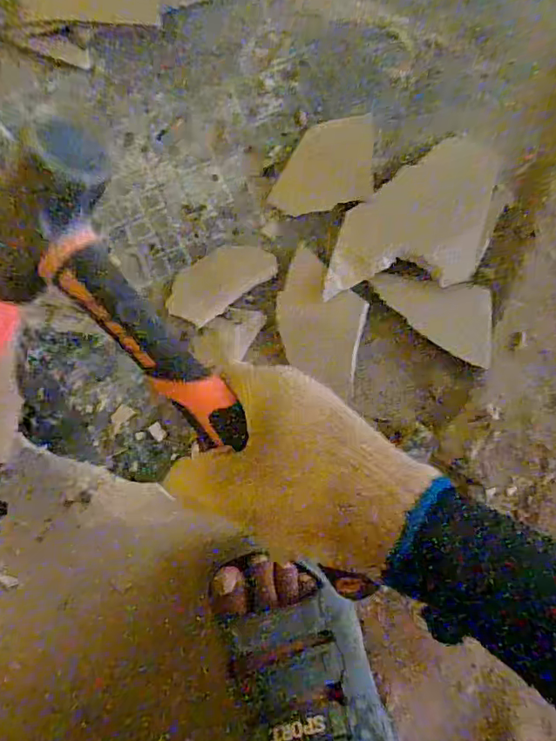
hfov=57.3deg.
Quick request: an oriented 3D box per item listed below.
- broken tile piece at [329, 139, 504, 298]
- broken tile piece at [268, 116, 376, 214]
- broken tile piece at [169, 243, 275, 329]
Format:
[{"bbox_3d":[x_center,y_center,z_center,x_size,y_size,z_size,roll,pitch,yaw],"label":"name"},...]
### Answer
[{"bbox_3d":[0.110,-0.128,0.430,0.143,0.010,0.114,-7,89,8],"label":"broken tile piece"},{"bbox_3d":[0.038,-0.176,0.437,0.091,0.014,0.075,-9,93,-5],"label":"broken tile piece"},{"bbox_3d":[-0.051,-0.078,0.438,0.095,0.007,0.048,-35,95,-3],"label":"broken tile piece"}]

